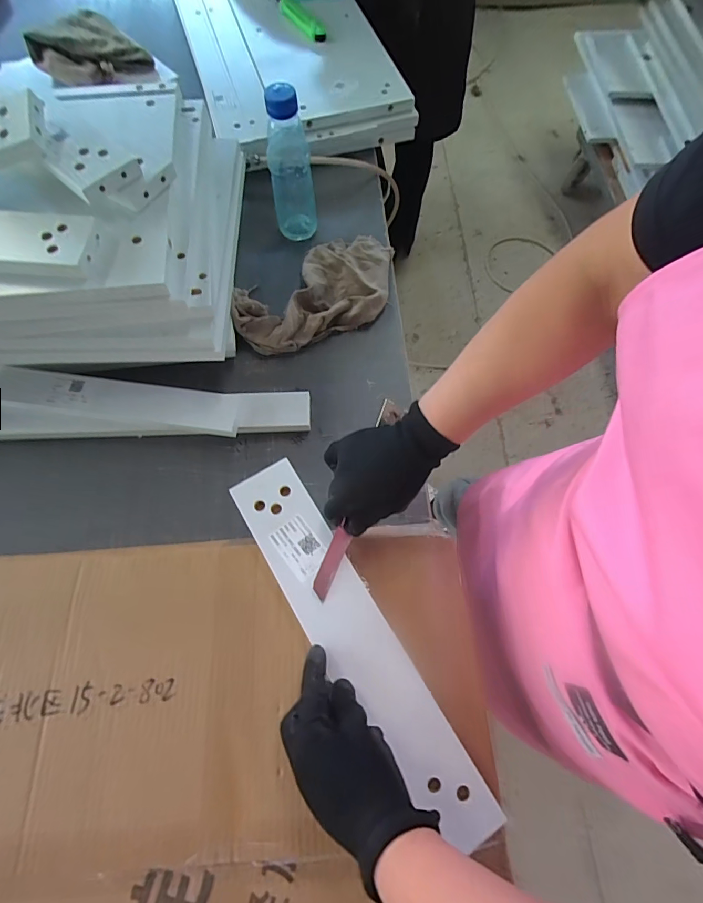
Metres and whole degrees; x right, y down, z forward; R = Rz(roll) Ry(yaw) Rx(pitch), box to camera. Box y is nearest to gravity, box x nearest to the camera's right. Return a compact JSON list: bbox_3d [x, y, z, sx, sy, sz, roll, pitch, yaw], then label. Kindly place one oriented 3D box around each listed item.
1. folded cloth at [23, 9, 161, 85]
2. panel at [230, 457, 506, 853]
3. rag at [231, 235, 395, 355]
[{"bbox_3d":[-0.482,-0.730,0.771,0.195,0.047,0.171,39,73,14],"label":"folded cloth"},{"bbox_3d":[0.001,0.165,0.395,0.069,0.008,0.362,-32,72,-12],"label":"panel"},{"bbox_3d":[-0.045,-0.235,0.621,0.260,0.032,0.142,-32,72,-12],"label":"rag"}]

